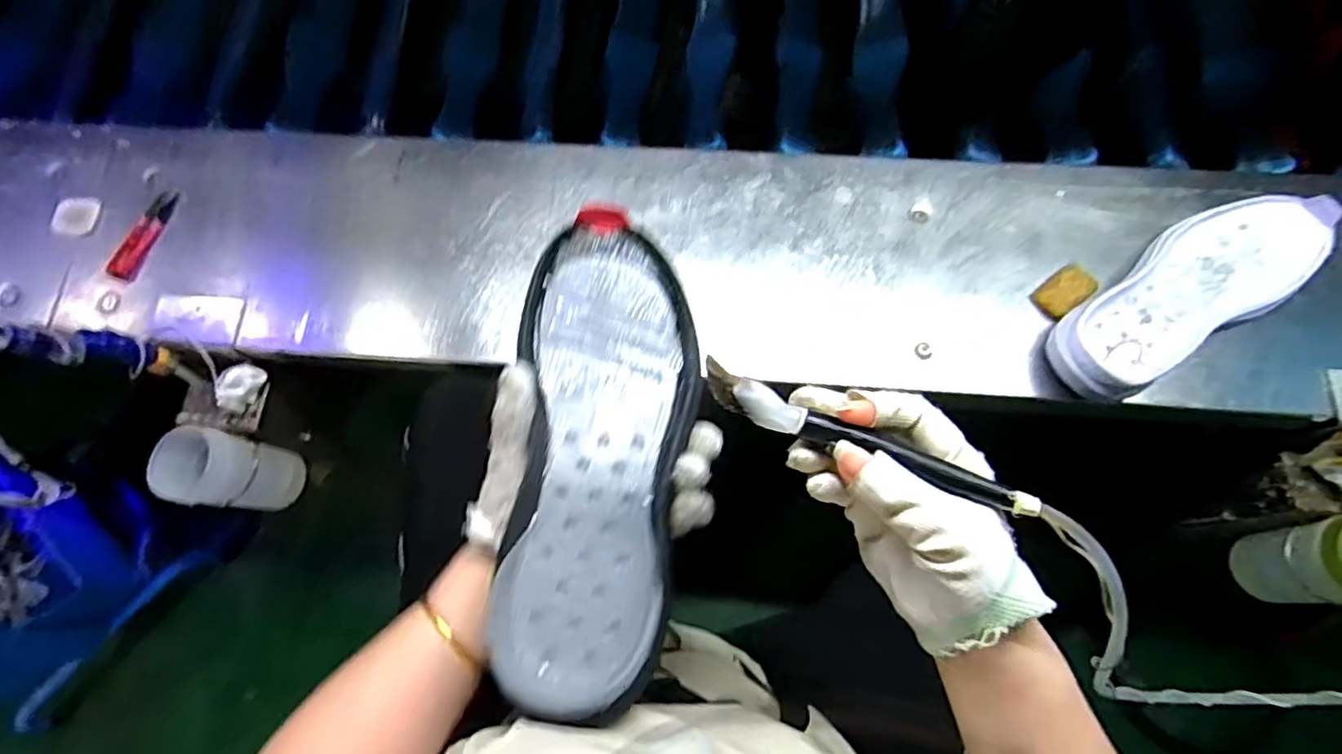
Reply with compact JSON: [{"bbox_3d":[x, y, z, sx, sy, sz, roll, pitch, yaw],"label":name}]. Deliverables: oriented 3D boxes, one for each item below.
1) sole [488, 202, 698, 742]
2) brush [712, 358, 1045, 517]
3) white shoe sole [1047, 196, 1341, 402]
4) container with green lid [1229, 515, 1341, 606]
[{"bbox_3d":[-0.041,0.037,0.386,0.104,0.027,0.293,2,68,2],"label":"sole"},{"bbox_3d":[0.090,0.031,0.298,0.160,0.019,0.017,21,72,2],"label":"brush"},{"bbox_3d":[0.443,-0.072,0.552,0.270,0.043,0.098,-32,74,-6],"label":"white shoe sole"},{"bbox_3d":[0.604,0.170,0.590,0.076,0.141,0.077,-4,72,2],"label":"container with green lid"}]

